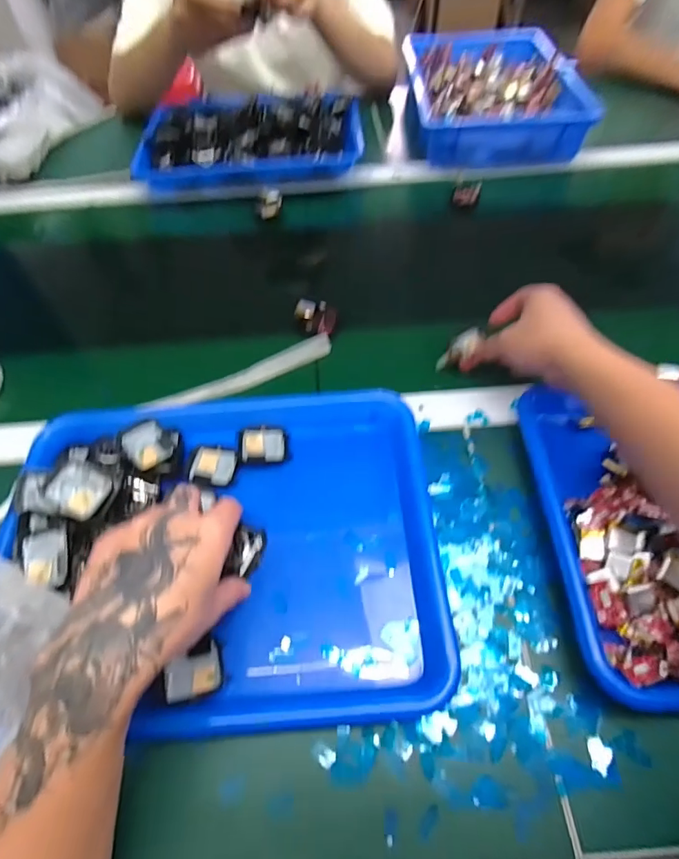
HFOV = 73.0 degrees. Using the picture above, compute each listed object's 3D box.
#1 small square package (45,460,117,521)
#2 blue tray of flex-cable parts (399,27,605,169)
[{"bbox_3d":[-0.201,0.045,0.356,0.041,0.019,0.041,28,63,19],"label":"small square package"},{"bbox_3d":[0.237,-0.541,0.734,0.232,0.056,0.344,0,57,2],"label":"blue tray of flex-cable parts"}]

